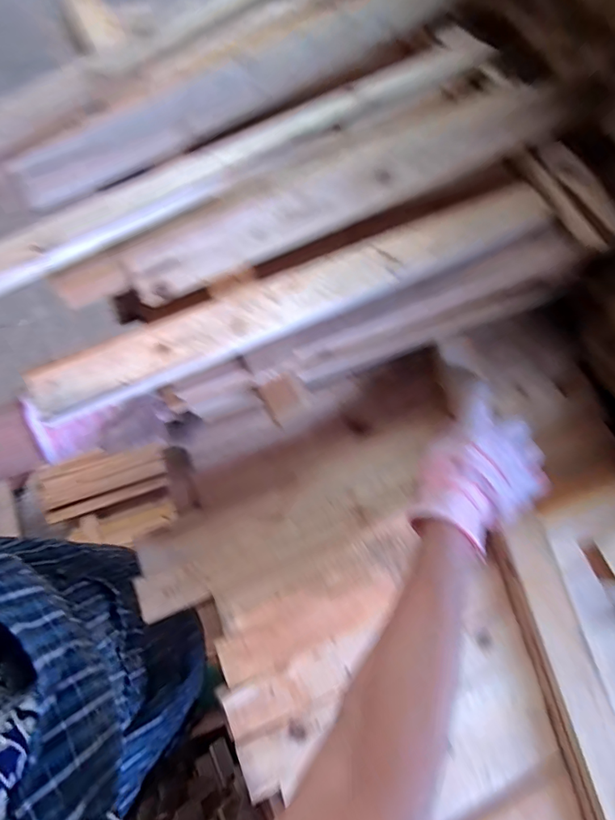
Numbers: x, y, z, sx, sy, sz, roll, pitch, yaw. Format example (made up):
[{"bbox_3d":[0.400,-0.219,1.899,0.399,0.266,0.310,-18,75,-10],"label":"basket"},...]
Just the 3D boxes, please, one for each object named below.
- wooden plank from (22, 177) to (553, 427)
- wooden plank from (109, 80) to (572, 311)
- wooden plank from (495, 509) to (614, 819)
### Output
[{"bbox_3d":[0.018,-0.108,0.373,0.479,0.026,0.051,-26,72,-15],"label":"wooden plank"},{"bbox_3d":[0.045,-0.205,0.392,0.427,0.034,0.055,-26,74,-12],"label":"wooden plank"},{"bbox_3d":[0.245,0.283,0.375,0.044,0.036,0.361,-10,71,-7],"label":"wooden plank"}]

